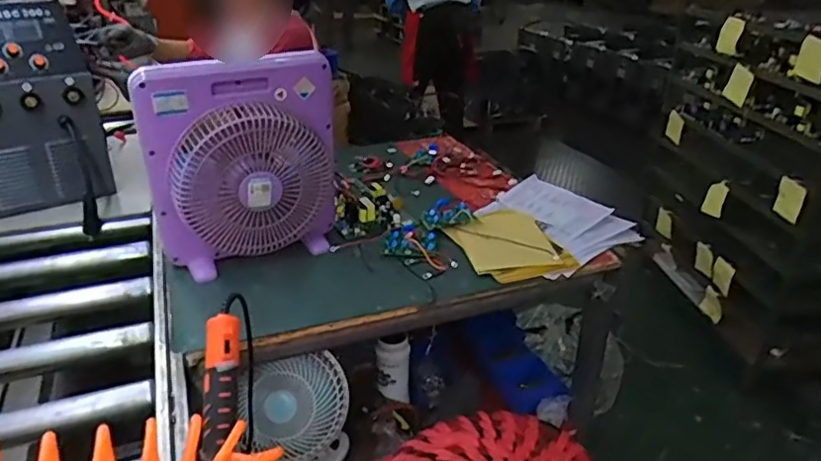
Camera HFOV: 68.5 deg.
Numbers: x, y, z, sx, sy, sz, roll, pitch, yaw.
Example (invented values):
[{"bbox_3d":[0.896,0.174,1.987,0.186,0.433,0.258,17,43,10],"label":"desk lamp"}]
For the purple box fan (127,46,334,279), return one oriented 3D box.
[{"bbox_3d":[-0.278,-0.105,1.024,0.308,0.359,0.098,-11,30,-21],"label":"purple box fan"}]

